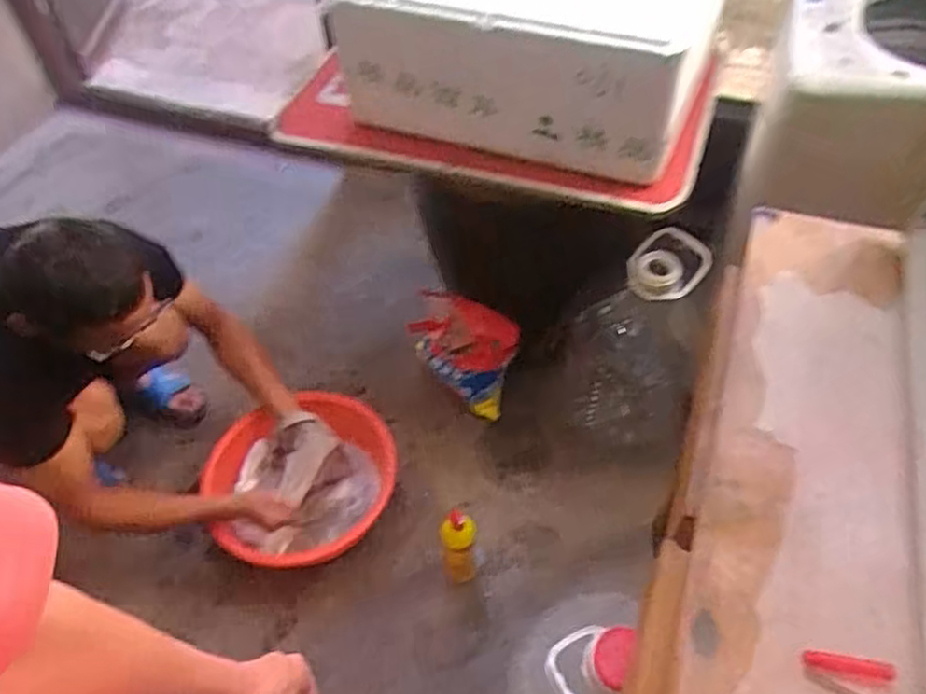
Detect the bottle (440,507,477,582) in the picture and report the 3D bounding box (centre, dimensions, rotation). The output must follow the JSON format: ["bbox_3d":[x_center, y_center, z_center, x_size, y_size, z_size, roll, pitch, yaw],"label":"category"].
[{"bbox_3d":[-0.006,0.371,1.261,0.062,0.216,0.060,-8,51,-3],"label":"bottle"}]

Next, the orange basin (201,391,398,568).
[{"bbox_3d":[-0.314,0.275,1.391,0.363,0.174,0.333,-1,51,2],"label":"orange basin"}]

